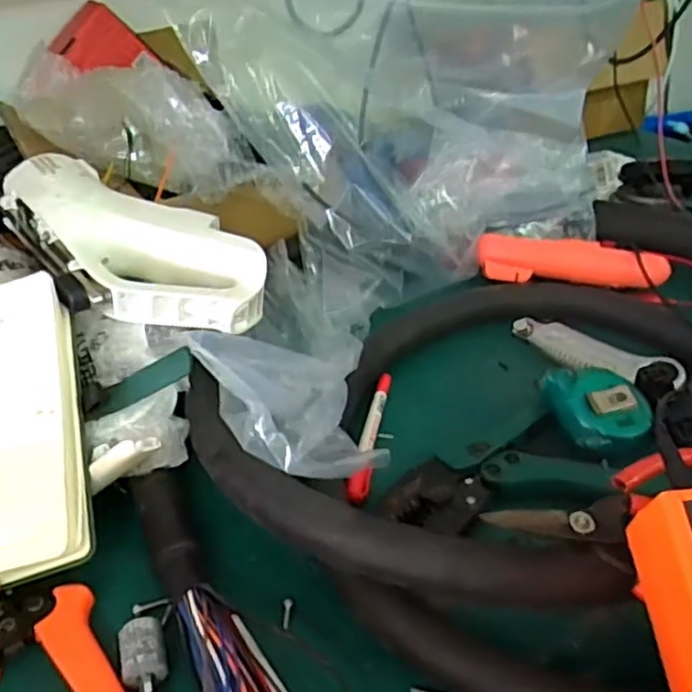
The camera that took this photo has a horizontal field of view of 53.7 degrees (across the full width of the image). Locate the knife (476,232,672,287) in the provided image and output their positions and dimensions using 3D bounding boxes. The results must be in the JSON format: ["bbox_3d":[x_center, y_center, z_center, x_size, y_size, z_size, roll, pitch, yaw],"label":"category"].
[{"bbox_3d":[0.205,-0.076,0.629,0.164,0.029,0.040,8,37,18],"label":"knife"}]

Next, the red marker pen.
[{"bbox_3d":[0.020,0.066,0.519,0.014,0.011,0.141,3,35,11],"label":"red marker pen"}]

